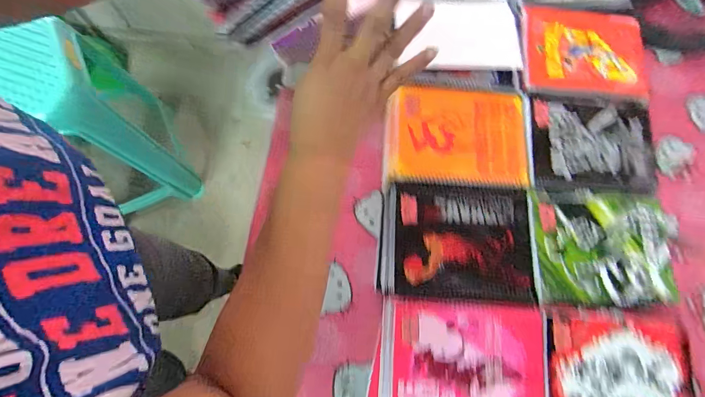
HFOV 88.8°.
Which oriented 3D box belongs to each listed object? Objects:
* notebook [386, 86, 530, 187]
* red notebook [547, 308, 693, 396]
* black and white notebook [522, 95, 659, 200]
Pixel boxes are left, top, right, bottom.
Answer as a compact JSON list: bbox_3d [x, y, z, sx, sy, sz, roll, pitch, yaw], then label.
[{"bbox_3d":[0.162,-0.100,0.549,0.213,0.020,0.154,4,76,-1],"label":"notebook"},{"bbox_3d":[0.357,0.233,0.472,0.193,0.007,0.155,7,76,0],"label":"red notebook"},{"bbox_3d":[0.368,-0.086,0.560,0.199,0.010,0.164,4,76,0],"label":"black and white notebook"}]

